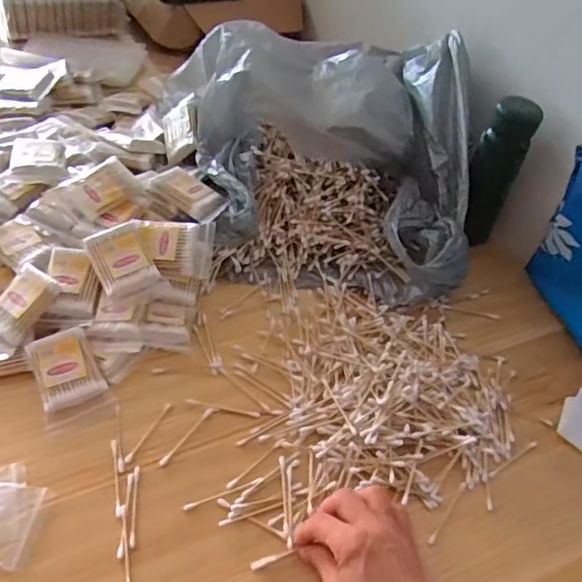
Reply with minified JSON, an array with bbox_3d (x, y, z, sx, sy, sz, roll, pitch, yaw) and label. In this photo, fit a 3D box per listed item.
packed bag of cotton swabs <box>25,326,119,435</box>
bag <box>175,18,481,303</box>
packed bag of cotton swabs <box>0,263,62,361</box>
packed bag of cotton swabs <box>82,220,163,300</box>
[{"bbox_3d":[-0.203,0.078,0.534,0.059,0.013,0.088,-16,75,-24],"label":"packed bag of cotton swabs"},{"bbox_3d":[0.031,-0.191,0.711,0.347,0.160,0.398,0,45,-9],"label":"bag"},{"bbox_3d":[-0.263,0.020,0.555,0.051,0.018,0.088,27,77,22],"label":"packed bag of cotton swabs"},{"bbox_3d":[-0.168,-0.032,0.579,0.055,0.013,0.076,-21,70,-23],"label":"packed bag of cotton swabs"}]

